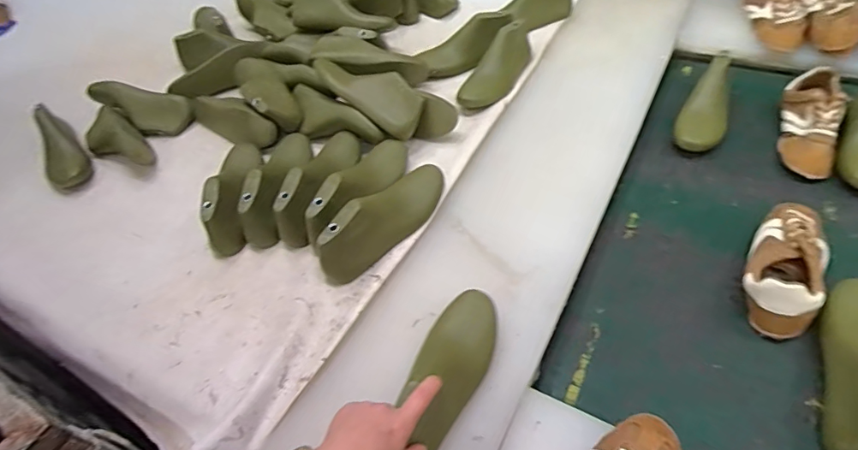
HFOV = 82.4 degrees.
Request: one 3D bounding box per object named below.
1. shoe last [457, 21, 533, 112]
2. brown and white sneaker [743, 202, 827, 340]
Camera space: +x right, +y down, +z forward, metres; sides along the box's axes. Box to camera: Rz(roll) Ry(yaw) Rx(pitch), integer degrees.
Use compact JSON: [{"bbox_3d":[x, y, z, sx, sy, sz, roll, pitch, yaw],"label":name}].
[{"bbox_3d":[0.141,-0.305,0.966,0.079,0.075,0.225,27,69,27],"label":"shoe last"},{"bbox_3d":[0.489,0.045,0.667,0.089,0.070,0.225,27,57,27],"label":"brown and white sneaker"}]

